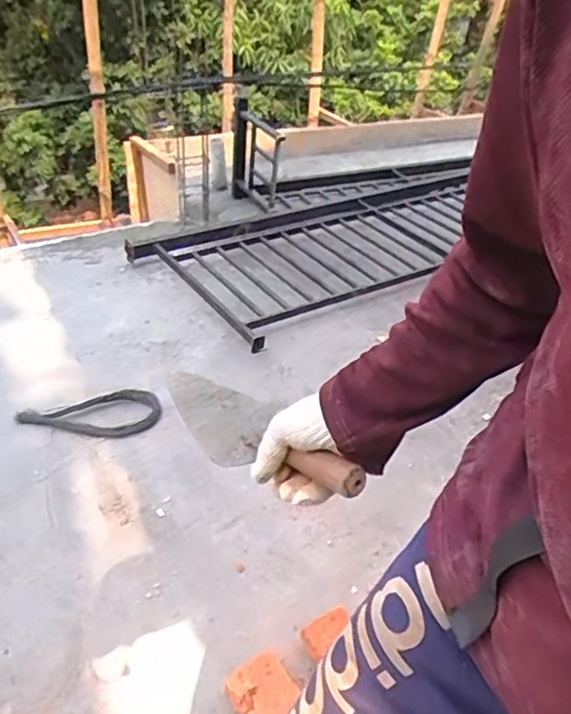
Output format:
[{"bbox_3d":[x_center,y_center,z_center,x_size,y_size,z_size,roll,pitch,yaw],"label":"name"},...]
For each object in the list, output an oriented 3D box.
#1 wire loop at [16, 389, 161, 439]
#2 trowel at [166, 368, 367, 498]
[{"bbox_3d":[-0.552,0.176,1.696,0.379,0.012,0.199,-12,40,-22],"label":"wire loop"},{"bbox_3d":[-0.033,0.083,0.650,0.081,0.066,0.310,-26,28,-32],"label":"trowel"}]

